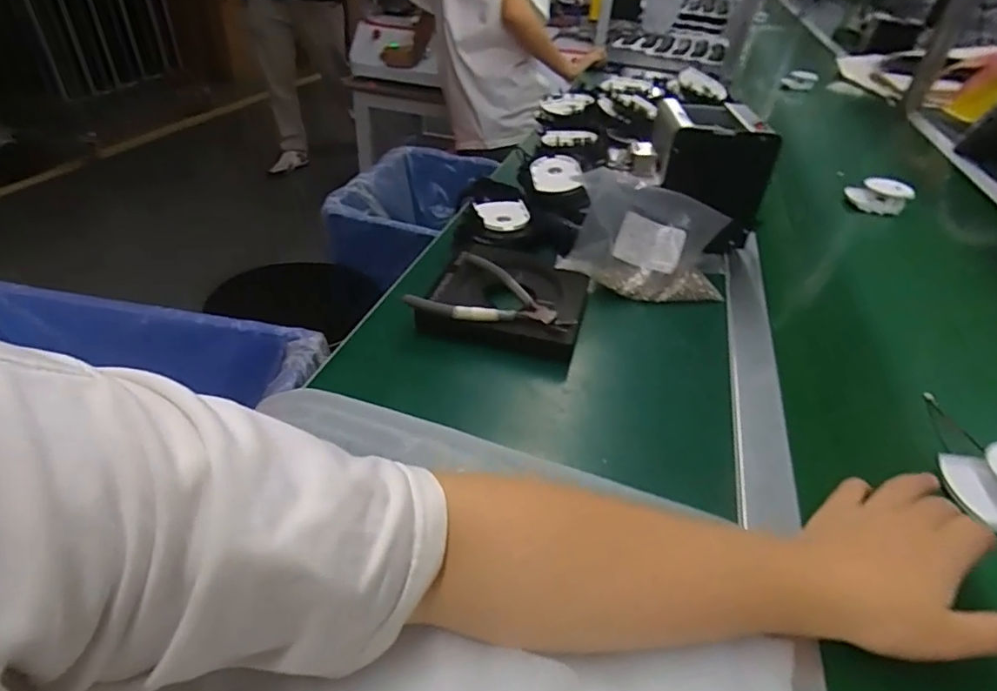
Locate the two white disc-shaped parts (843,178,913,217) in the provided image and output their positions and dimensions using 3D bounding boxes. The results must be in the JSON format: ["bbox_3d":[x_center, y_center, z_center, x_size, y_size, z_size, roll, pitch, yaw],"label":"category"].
[{"bbox_3d":[0.585,-0.232,0.833,0.083,0.038,0.047,28,45,25],"label":"two white disc-shaped parts"}]

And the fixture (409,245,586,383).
[{"bbox_3d":[0.013,-0.050,0.548,0.152,0.038,0.160,14,41,11],"label":"fixture"}]

